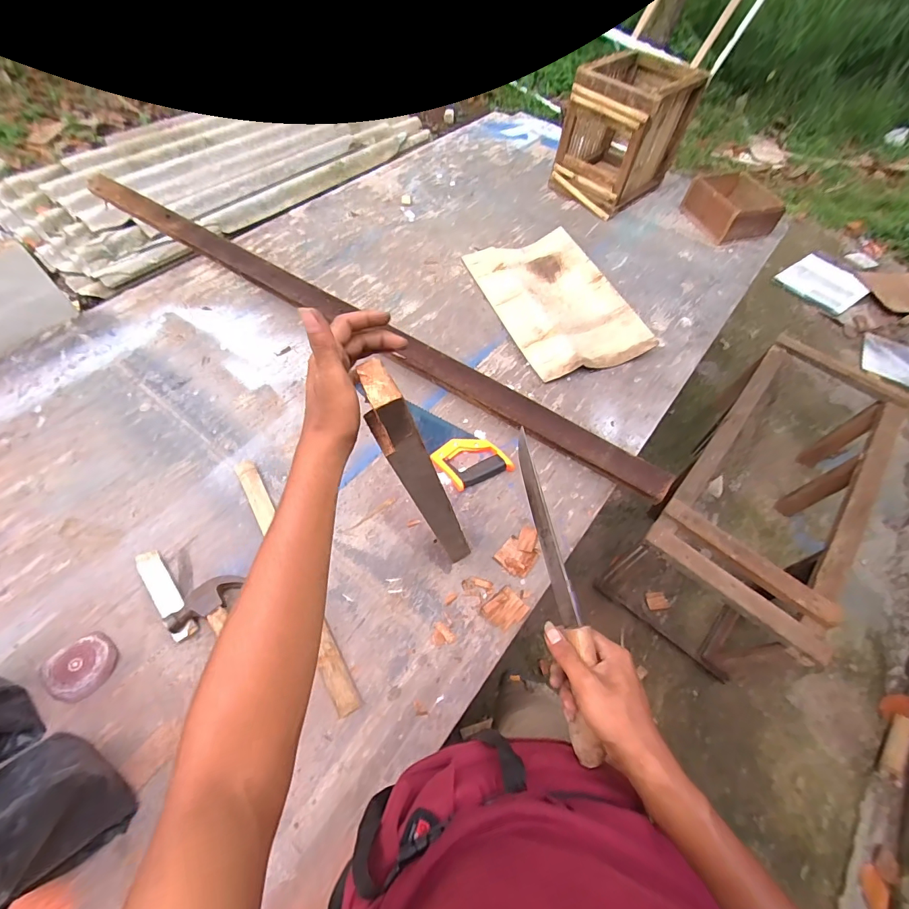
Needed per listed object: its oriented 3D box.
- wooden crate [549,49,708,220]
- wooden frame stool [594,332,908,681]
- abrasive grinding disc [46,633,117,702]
[{"bbox_3d":[0.518,-1.025,1.352,0.335,0.313,0.311,-39,67,-24],"label":"wooden crate"},{"bbox_3d":[1.030,0.127,1.441,0.459,0.428,1.129,37,63,20],"label":"wooden frame stool"},{"bbox_3d":[-0.548,0.309,0.619,0.089,0.013,0.087,1,57,-2],"label":"abrasive grinding disc"}]

